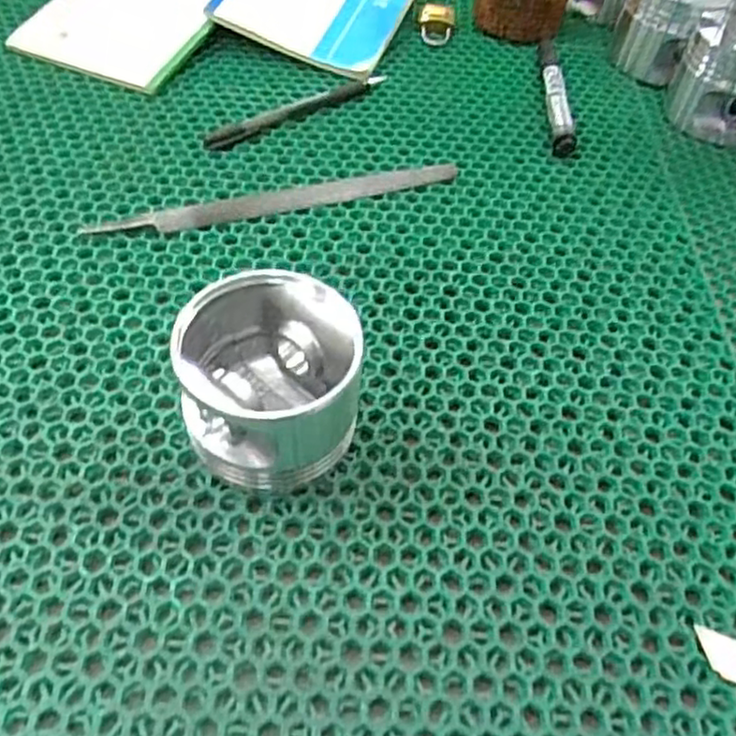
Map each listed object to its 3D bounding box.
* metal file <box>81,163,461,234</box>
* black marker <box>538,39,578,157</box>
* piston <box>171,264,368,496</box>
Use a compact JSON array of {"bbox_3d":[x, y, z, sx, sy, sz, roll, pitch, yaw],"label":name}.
[{"bbox_3d":[-0.056,-0.111,0.454,0.240,0.004,0.024,-14,55,-14],"label":"metal file"},{"bbox_3d":[0.143,-0.213,0.536,0.016,0.020,0.143,3,53,-2],"label":"black marker"},{"bbox_3d":[-0.044,0.004,0.321,0.077,0.073,0.079,2,53,-2],"label":"piston"}]

